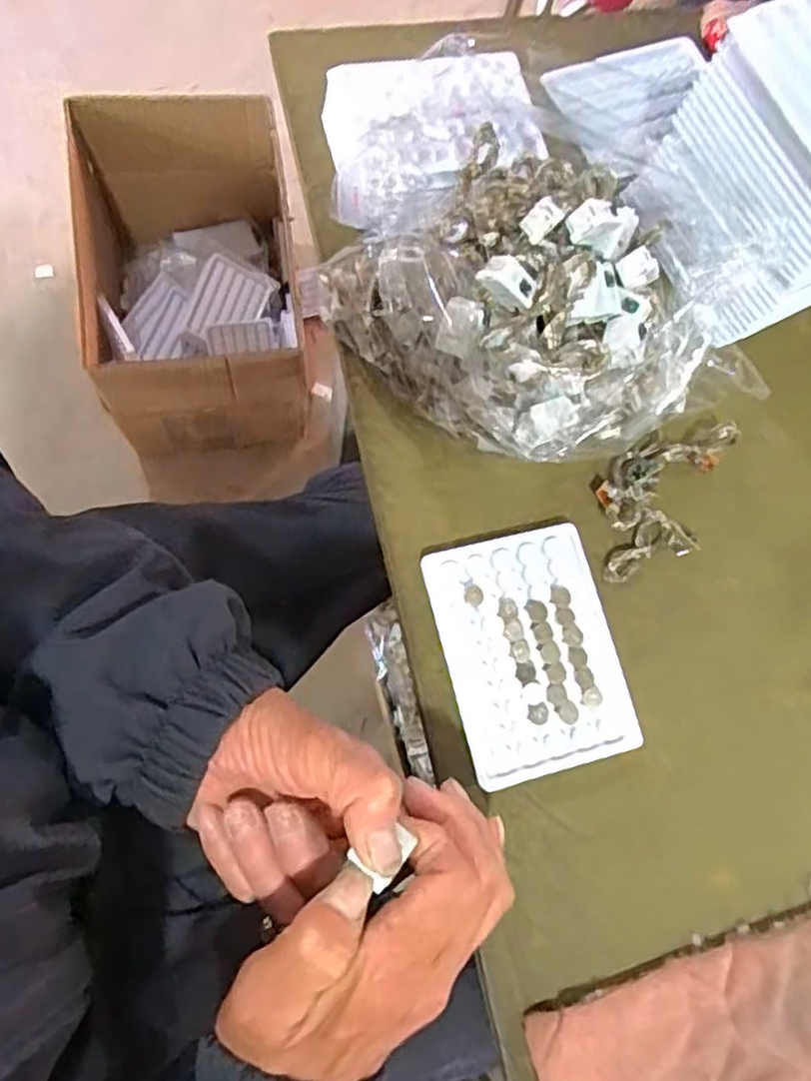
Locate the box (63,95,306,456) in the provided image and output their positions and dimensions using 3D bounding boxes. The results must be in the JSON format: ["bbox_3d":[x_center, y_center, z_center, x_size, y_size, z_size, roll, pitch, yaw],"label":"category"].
[{"bbox_3d":[-0.325,-0.377,1.048,0.291,0.310,0.423,-6,77,-9],"label":"box"}]

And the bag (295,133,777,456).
[{"bbox_3d":[0.088,-0.127,0.389,0.238,0.113,0.156,-15,79,-11],"label":"bag"}]

